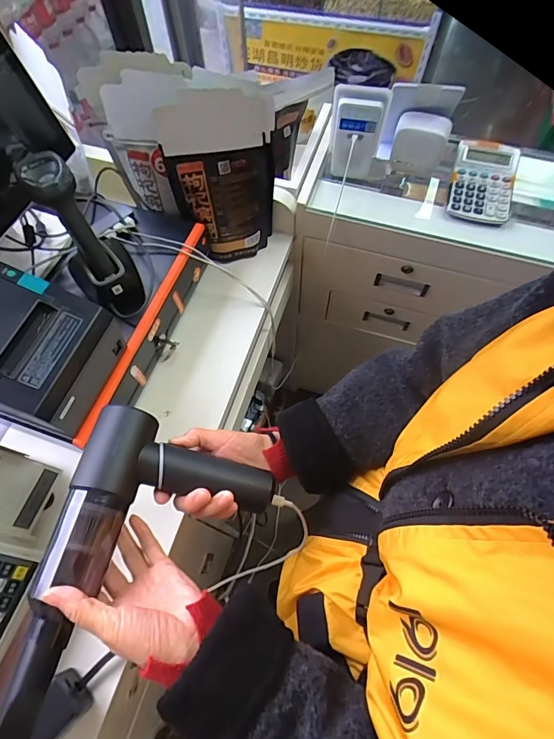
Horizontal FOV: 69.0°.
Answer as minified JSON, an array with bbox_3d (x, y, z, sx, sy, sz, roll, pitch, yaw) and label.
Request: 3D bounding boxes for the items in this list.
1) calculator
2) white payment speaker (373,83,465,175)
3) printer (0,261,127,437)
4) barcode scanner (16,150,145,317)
[{"bbox_3d":[0.360,-0.328,0.703,0.104,0.017,0.147,13,85,7],"label":"calculator"},{"bbox_3d":[0.244,-0.422,0.711,0.112,0.168,0.079,14,65,6],"label":"white payment speaker"},{"bbox_3d":[-0.311,-0.025,0.492,0.187,0.131,0.154,13,65,6],"label":"printer"},{"bbox_3d":[-0.277,-0.188,0.580,0.084,0.224,0.099,-32,39,-14],"label":"barcode scanner"}]

